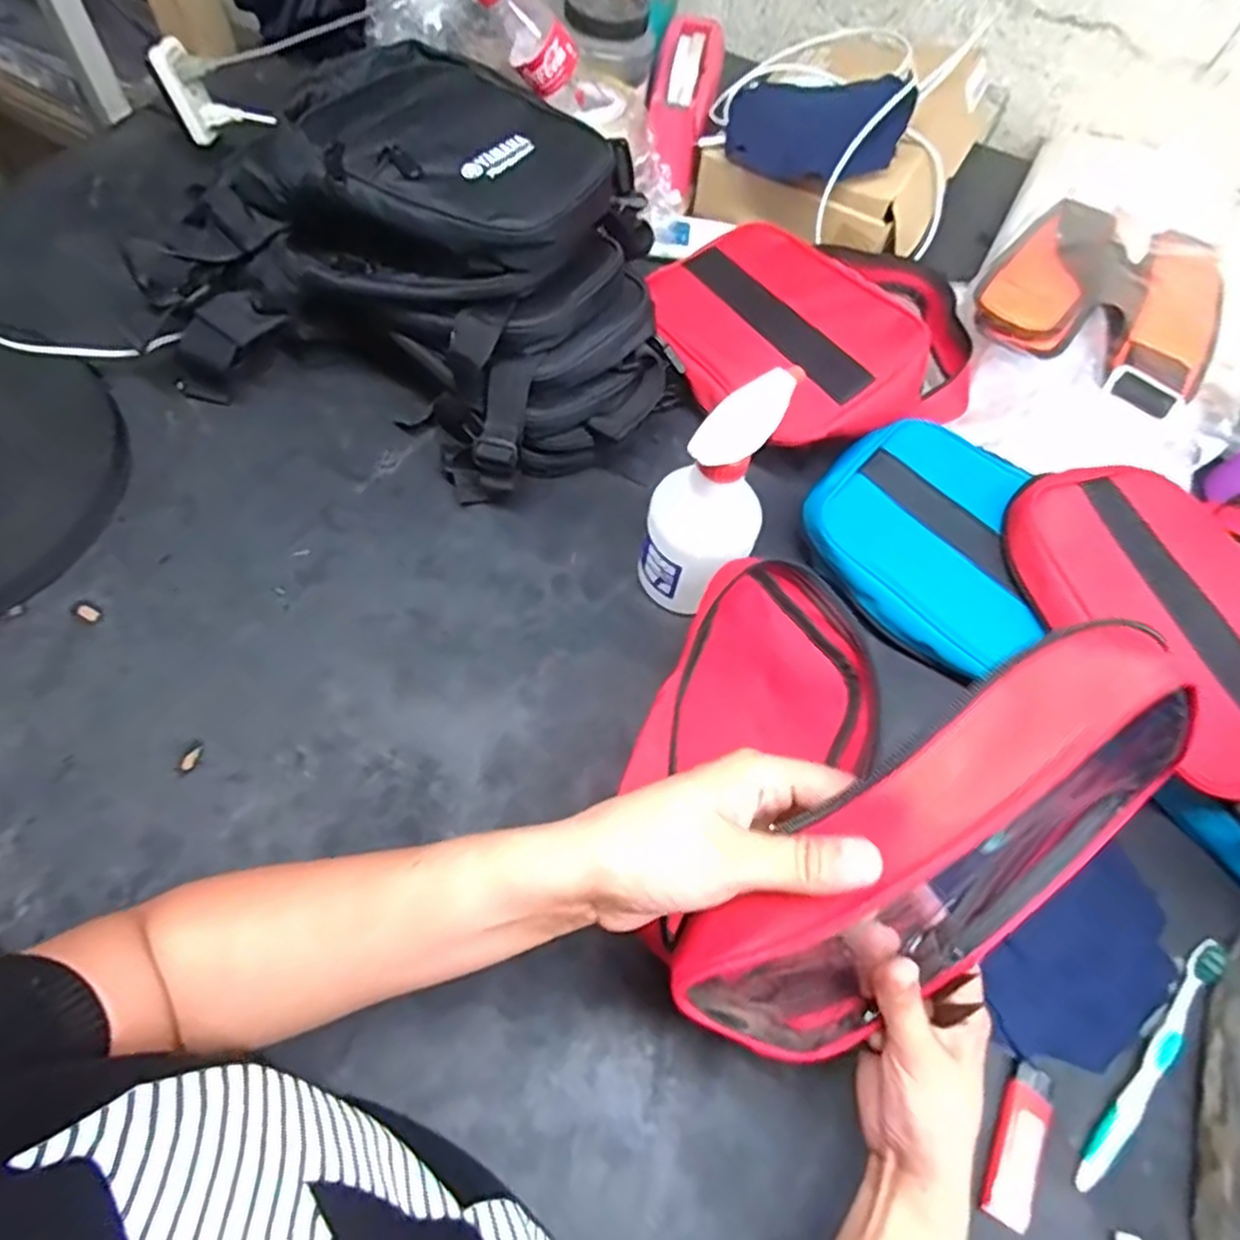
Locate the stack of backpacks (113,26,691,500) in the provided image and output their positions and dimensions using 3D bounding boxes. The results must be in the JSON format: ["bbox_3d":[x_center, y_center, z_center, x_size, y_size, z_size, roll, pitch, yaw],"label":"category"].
[{"bbox_3d":[-0.165,-0.290,0.577,0.425,0.174,0.266,23,62,7],"label":"stack of backpacks"}]

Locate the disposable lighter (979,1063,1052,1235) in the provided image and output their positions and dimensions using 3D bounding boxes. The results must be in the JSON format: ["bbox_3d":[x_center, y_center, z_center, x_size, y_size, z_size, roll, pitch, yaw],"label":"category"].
[{"bbox_3d":[0.226,0.295,0.402,0.022,0.010,0.080,27,63,9],"label":"disposable lighter"}]

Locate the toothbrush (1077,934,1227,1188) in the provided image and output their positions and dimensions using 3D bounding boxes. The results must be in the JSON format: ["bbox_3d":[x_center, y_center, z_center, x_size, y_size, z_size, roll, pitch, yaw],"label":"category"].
[{"bbox_3d":[0.324,0.263,0.429,0.182,0.010,0.015,-39,71,-22],"label":"toothbrush"}]

